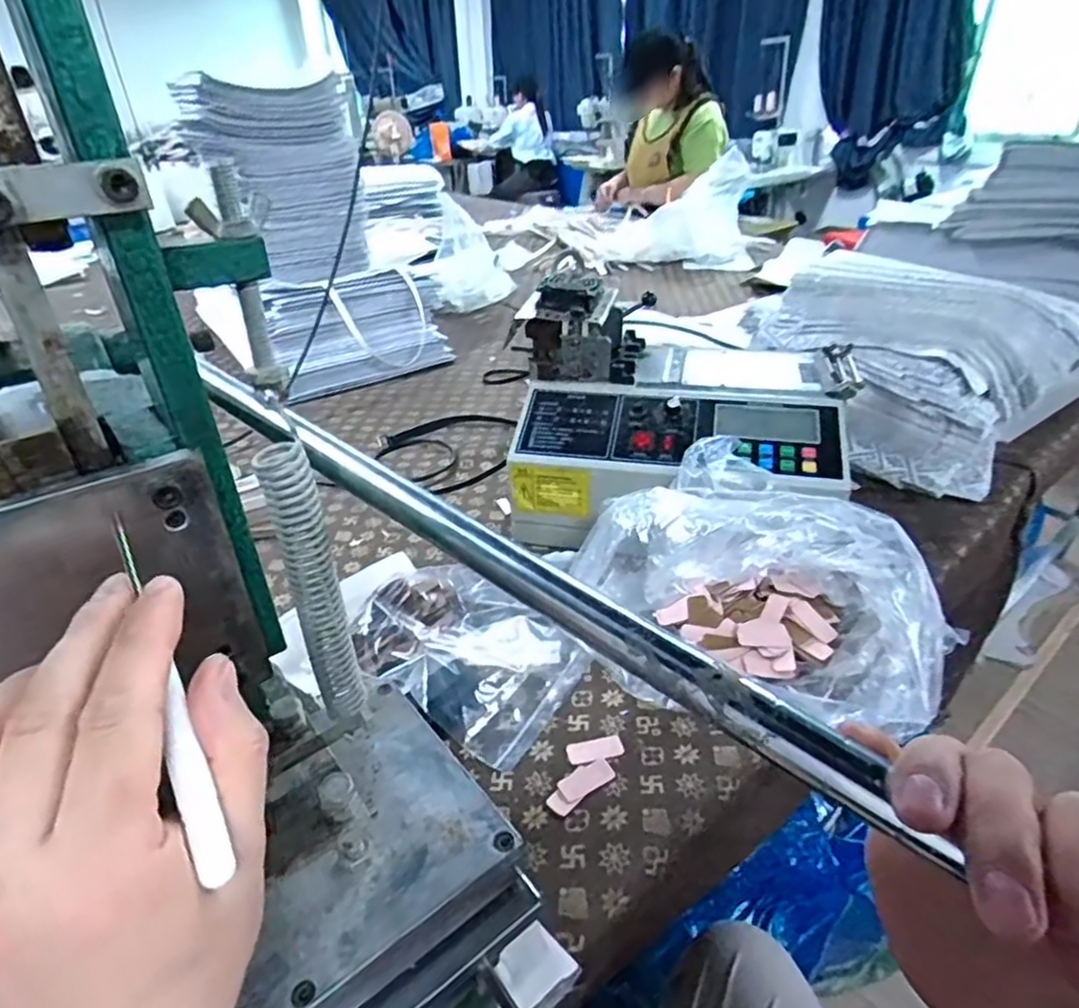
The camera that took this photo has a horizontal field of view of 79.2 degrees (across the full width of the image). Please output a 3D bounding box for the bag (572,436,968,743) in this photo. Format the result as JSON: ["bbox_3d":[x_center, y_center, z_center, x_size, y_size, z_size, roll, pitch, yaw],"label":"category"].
[{"bbox_3d":[0.217,0.065,0.681,0.342,0.189,0.254,9,34,16],"label":"bag"}]

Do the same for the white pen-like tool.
[{"bbox_3d":[-0.126,0.061,0.219,0.011,0.005,0.125,-19,74,-25],"label":"white pen-like tool"}]

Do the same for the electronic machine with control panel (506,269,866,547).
[{"bbox_3d":[0.205,-0.131,0.893,0.447,0.263,0.329,6,34,11],"label":"electronic machine with control panel"}]

